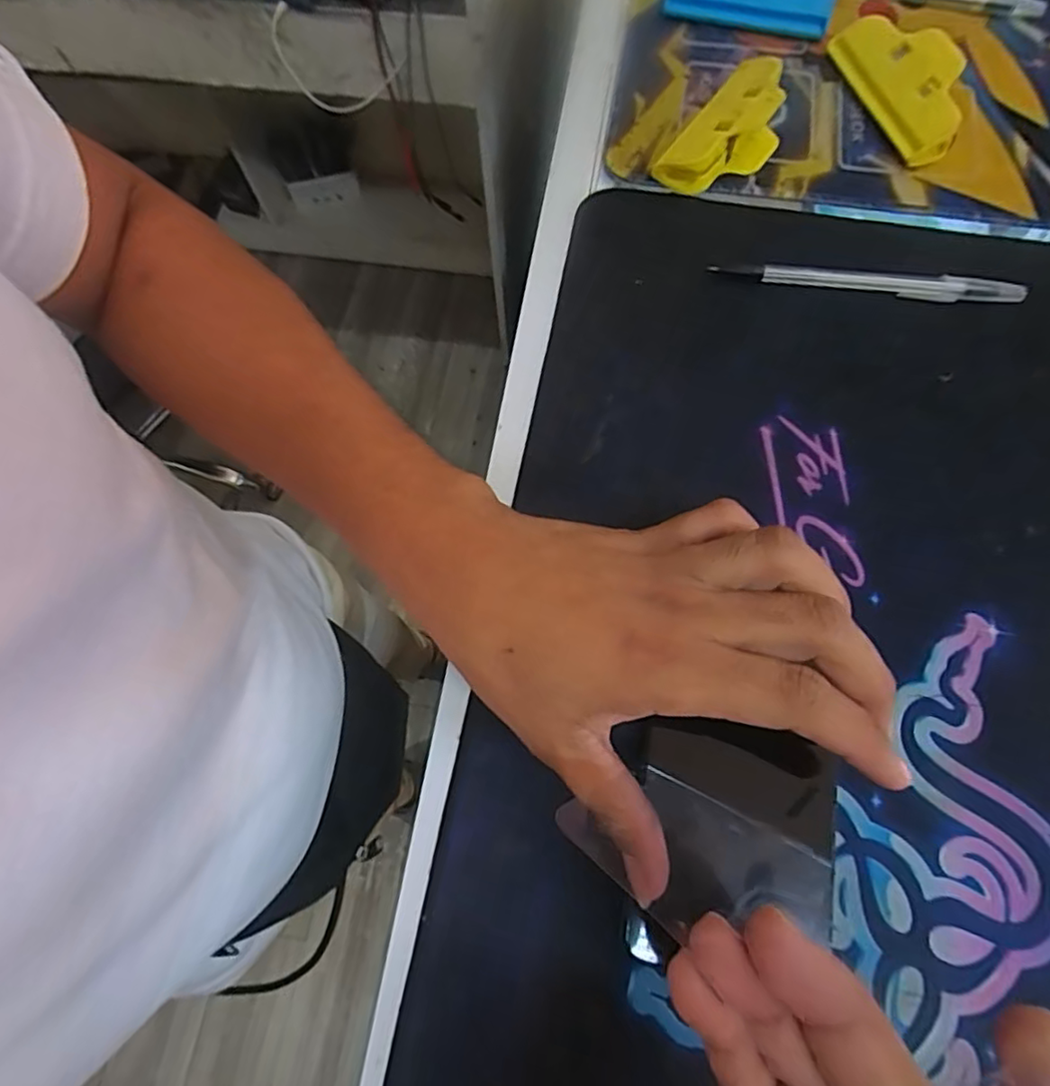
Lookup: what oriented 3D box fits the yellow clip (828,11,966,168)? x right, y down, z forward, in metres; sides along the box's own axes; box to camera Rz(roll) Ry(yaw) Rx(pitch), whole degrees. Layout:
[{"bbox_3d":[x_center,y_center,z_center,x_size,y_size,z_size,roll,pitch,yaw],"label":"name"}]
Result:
[{"bbox_3d":[0.216,-0.263,0.348,0.039,0.028,0.096,-19,71,-4],"label":"yellow clip"}]

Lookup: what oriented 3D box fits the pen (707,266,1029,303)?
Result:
[{"bbox_3d":[0.174,-0.135,0.316,0.150,0.008,0.012,9,72,6],"label":"pen"}]

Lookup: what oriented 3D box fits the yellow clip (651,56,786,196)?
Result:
[{"bbox_3d":[0.117,-0.233,0.340,0.044,0.024,0.099,33,76,13],"label":"yellow clip"}]

